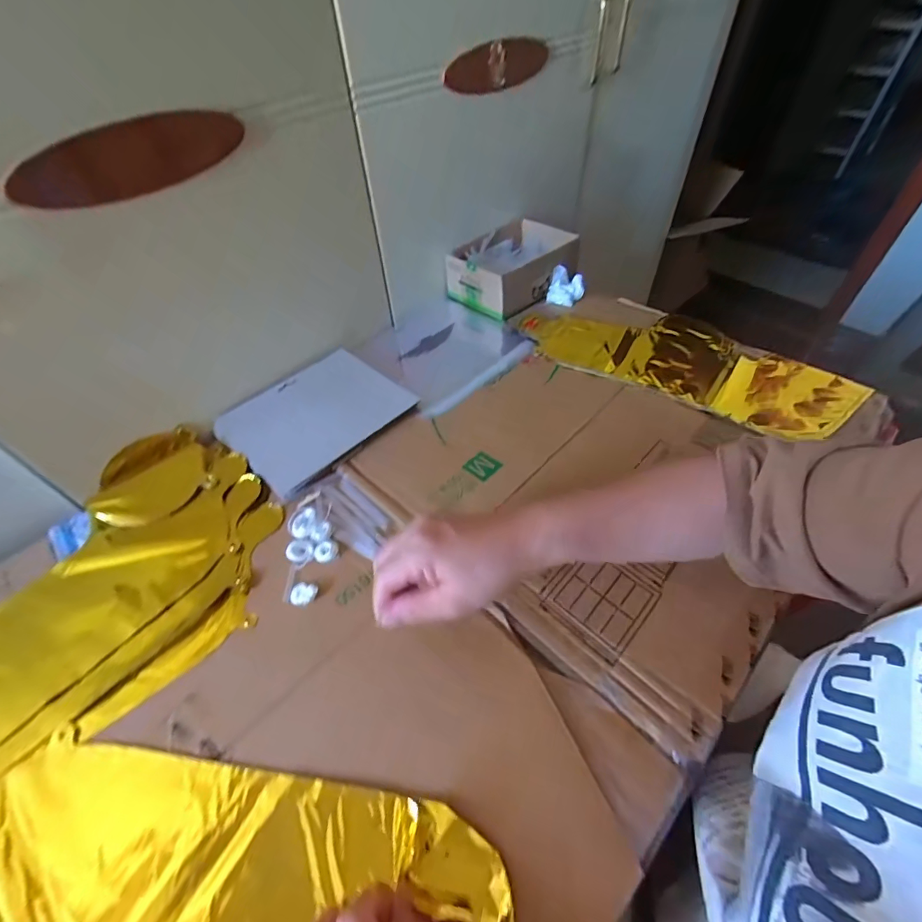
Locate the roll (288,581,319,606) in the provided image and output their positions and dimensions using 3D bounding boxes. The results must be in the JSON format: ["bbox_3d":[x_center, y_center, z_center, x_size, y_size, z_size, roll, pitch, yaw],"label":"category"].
[{"bbox_3d":[-0.142,0.119,0.392,0.024,0.008,0.020,13,53,12],"label":"roll"}]

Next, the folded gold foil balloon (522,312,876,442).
[{"bbox_3d":[0.295,-0.138,0.602,0.415,0.024,0.183,23,55,19],"label":"folded gold foil balloon"}]

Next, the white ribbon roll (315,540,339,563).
[{"bbox_3d":[-0.129,0.086,0.418,0.021,0.008,0.020,-1,51,1],"label":"white ribbon roll"}]

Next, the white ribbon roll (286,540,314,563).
[{"bbox_3d":[-0.153,0.086,0.415,0.023,0.014,0.021,-1,51,1],"label":"white ribbon roll"}]

